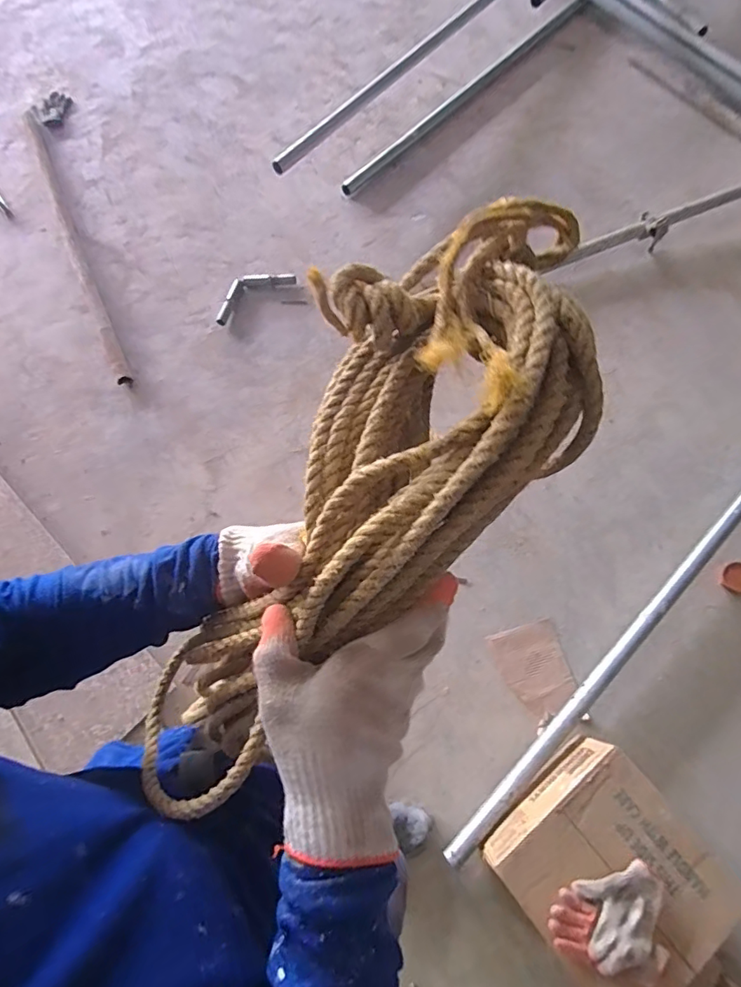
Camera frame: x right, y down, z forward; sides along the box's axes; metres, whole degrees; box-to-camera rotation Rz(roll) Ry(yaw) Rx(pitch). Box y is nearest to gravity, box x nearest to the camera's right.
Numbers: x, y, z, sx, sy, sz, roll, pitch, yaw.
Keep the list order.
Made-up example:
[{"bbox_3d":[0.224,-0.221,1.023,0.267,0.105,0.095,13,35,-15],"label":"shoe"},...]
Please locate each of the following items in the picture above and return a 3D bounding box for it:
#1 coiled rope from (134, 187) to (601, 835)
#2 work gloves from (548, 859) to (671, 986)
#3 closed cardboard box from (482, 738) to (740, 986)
[{"bbox_3d":[-0.021,0.028,0.366,0.171,0.116,0.489,39,102,15],"label":"coiled rope"},{"bbox_3d":[0.464,0.835,0.946,0.221,0.042,0.176,-17,70,-4],"label":"work gloves"},{"bbox_3d":[0.504,0.800,1.064,0.367,0.173,0.363,-38,73,-13],"label":"closed cardboard box"}]

